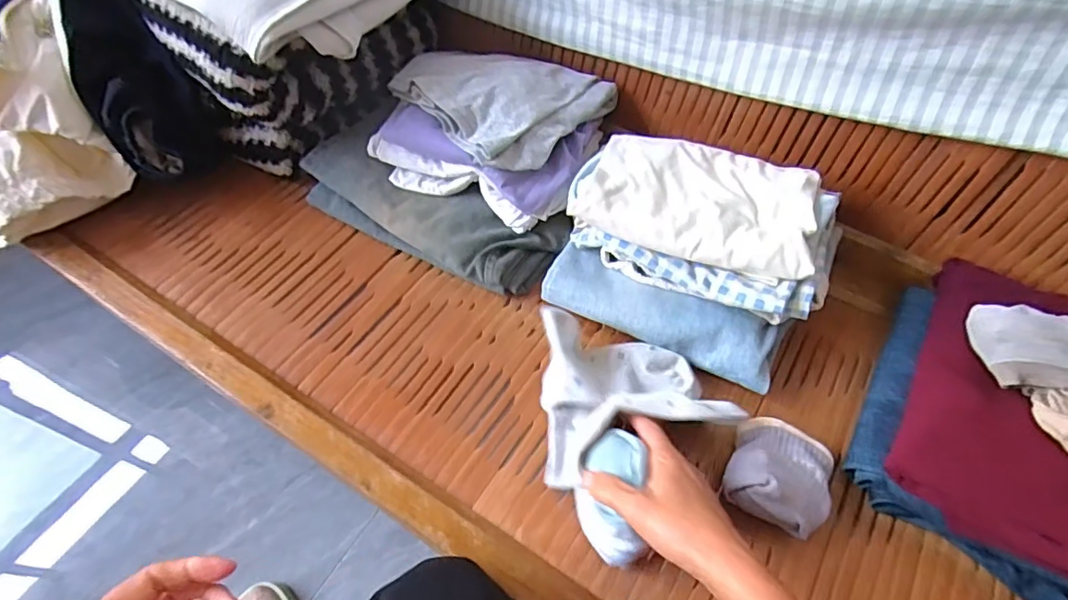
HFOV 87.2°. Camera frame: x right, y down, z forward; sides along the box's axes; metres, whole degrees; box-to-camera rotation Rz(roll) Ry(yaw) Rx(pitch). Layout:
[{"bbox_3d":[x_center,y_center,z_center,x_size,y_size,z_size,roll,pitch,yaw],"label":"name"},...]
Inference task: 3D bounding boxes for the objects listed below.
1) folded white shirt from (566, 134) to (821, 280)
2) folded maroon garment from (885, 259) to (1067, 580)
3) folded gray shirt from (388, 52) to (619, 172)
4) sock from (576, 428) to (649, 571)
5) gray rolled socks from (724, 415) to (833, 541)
[{"bbox_3d":[0.154,-0.107,0.537,0.215,0.033,0.143,16,59,8],"label":"folded white shirt"},{"bbox_3d":[0.428,0.089,0.467,0.189,0.052,0.270,29,62,15],"label":"folded maroon garment"},{"bbox_3d":[-0.048,-0.235,0.616,0.220,0.042,0.183,33,63,17],"label":"folded gray shirt"},{"bbox_3d":[0.062,0.157,0.441,0.056,0.053,0.105,6,80,1],"label":"sock"},{"bbox_3d":[0.207,0.146,0.472,0.079,0.059,0.095,28,61,14],"label":"gray rolled socks"}]

